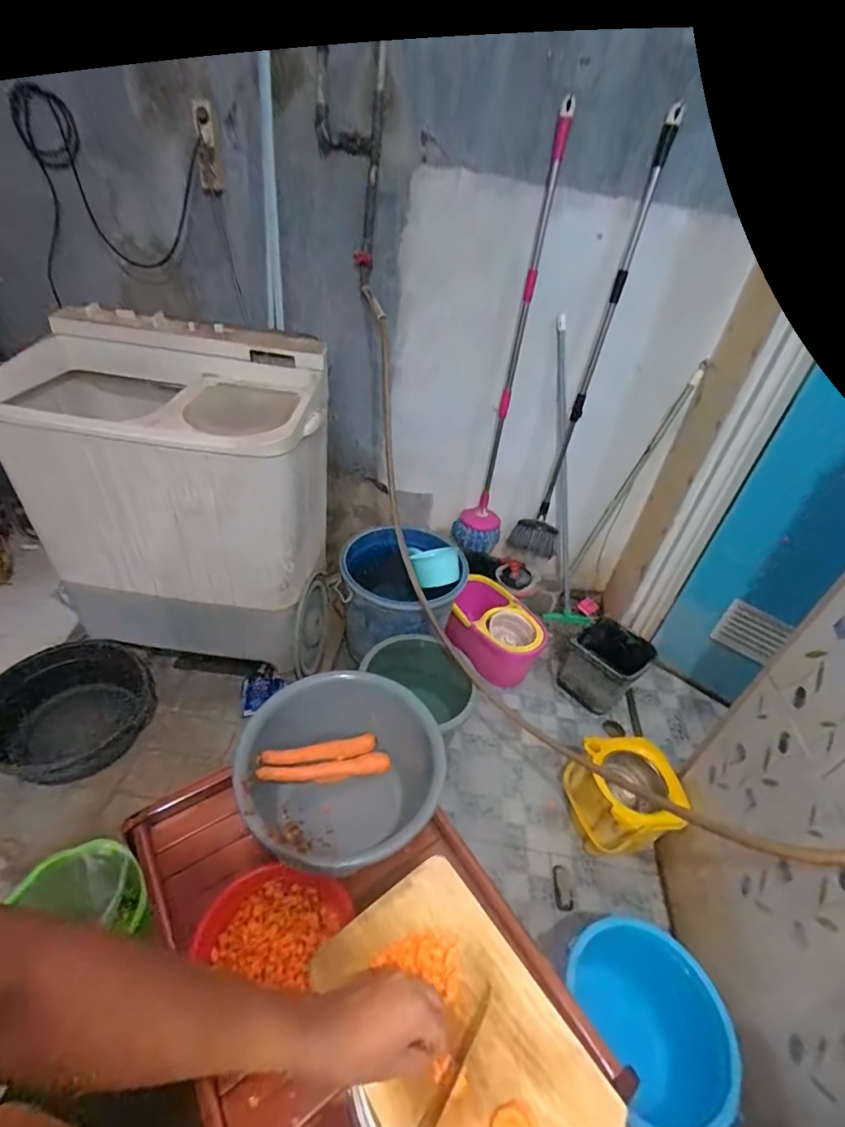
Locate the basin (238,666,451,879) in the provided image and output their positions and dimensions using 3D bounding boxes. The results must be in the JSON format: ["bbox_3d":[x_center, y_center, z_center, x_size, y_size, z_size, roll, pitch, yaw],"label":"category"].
[{"bbox_3d":[-0.131,0.337,0.771,0.276,0.161,0.301,5,38,-4],"label":"basin"}]

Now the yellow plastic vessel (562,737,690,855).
[{"bbox_3d":[0.541,0.645,1.353,0.197,0.283,0.262,-1,39,-11],"label":"yellow plastic vessel"}]

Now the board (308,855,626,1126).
[{"bbox_3d":[0.043,0.457,0.460,0.178,0.021,0.292,-23,47,-33],"label":"board"}]

